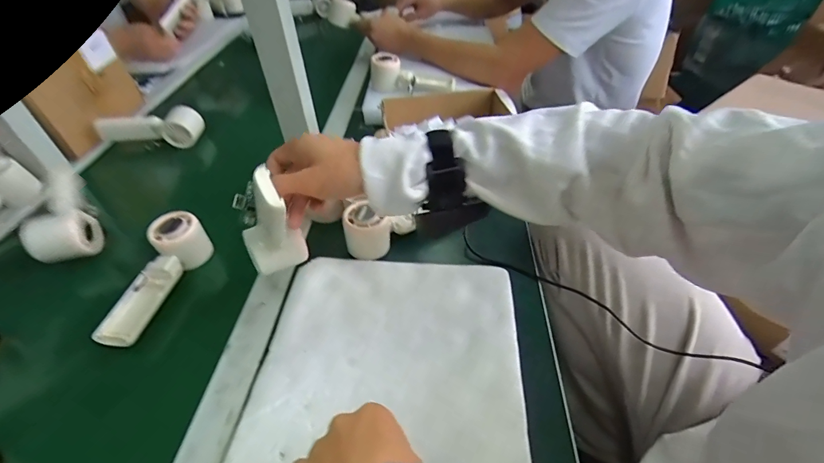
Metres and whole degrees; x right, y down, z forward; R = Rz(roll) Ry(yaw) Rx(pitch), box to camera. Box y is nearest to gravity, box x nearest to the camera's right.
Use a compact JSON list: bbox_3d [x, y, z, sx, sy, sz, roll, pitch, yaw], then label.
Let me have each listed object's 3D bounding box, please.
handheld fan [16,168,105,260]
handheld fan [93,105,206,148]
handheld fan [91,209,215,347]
[{"bbox_3d":[-0.459,-0.022,0.518,0.063,0.058,0.132,-17,62,-14],"label":"handheld fan"},{"bbox_3d":[-0.465,-0.188,0.703,0.169,0.054,0.046,-4,43,-2],"label":"handheld fan"},{"bbox_3d":[-0.302,0.049,0.450,0.048,0.055,0.159,5,44,8],"label":"handheld fan"}]

